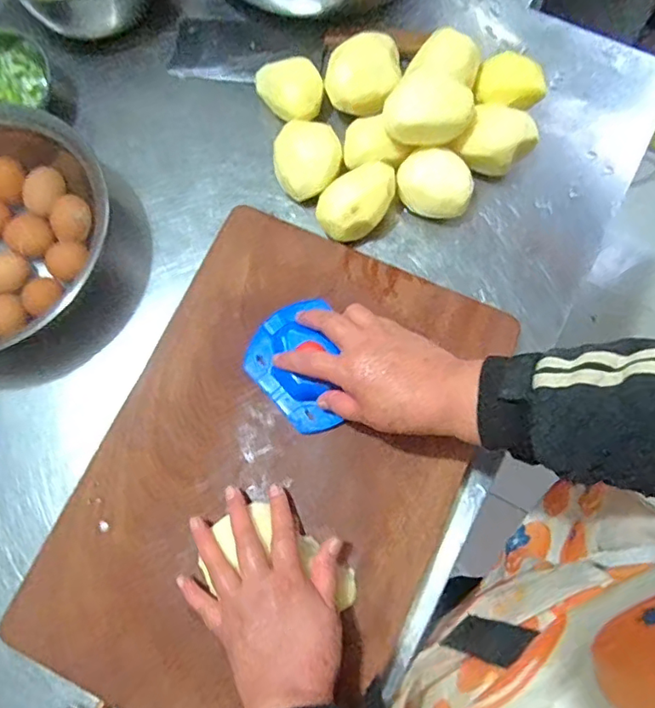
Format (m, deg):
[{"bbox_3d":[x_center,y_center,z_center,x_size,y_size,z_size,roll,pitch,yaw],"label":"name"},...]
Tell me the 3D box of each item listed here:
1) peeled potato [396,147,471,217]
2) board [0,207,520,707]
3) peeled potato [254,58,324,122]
[{"bbox_3d":[0.116,-0.180,0.598,0.079,0.054,0.060,26,77,8],"label":"peeled potato"},{"bbox_3d":[-0.050,0.112,0.526,0.335,0.016,0.476,23,76,8],"label":"board"},{"bbox_3d":[-0.041,-0.294,0.632,0.071,0.050,0.076,-15,75,-3],"label":"peeled potato"}]

